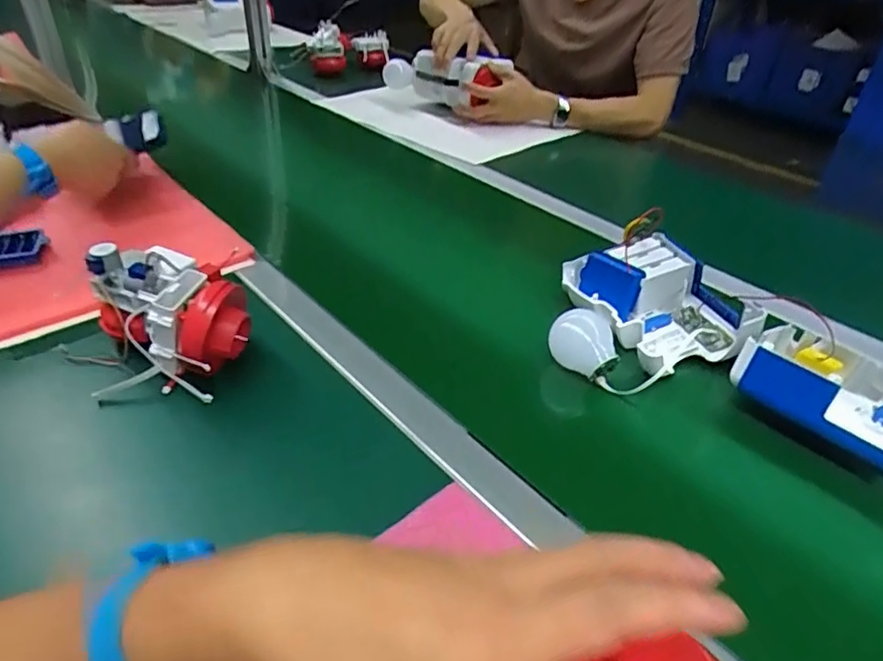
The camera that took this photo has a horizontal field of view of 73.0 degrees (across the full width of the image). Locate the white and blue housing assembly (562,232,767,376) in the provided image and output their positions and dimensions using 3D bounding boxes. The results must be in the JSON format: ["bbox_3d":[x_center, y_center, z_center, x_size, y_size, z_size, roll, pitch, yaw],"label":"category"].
[{"bbox_3d":[0.228,-0.034,0.625,0.139,0.060,0.180,-12,38,-20],"label":"white and blue housing assembly"}]

